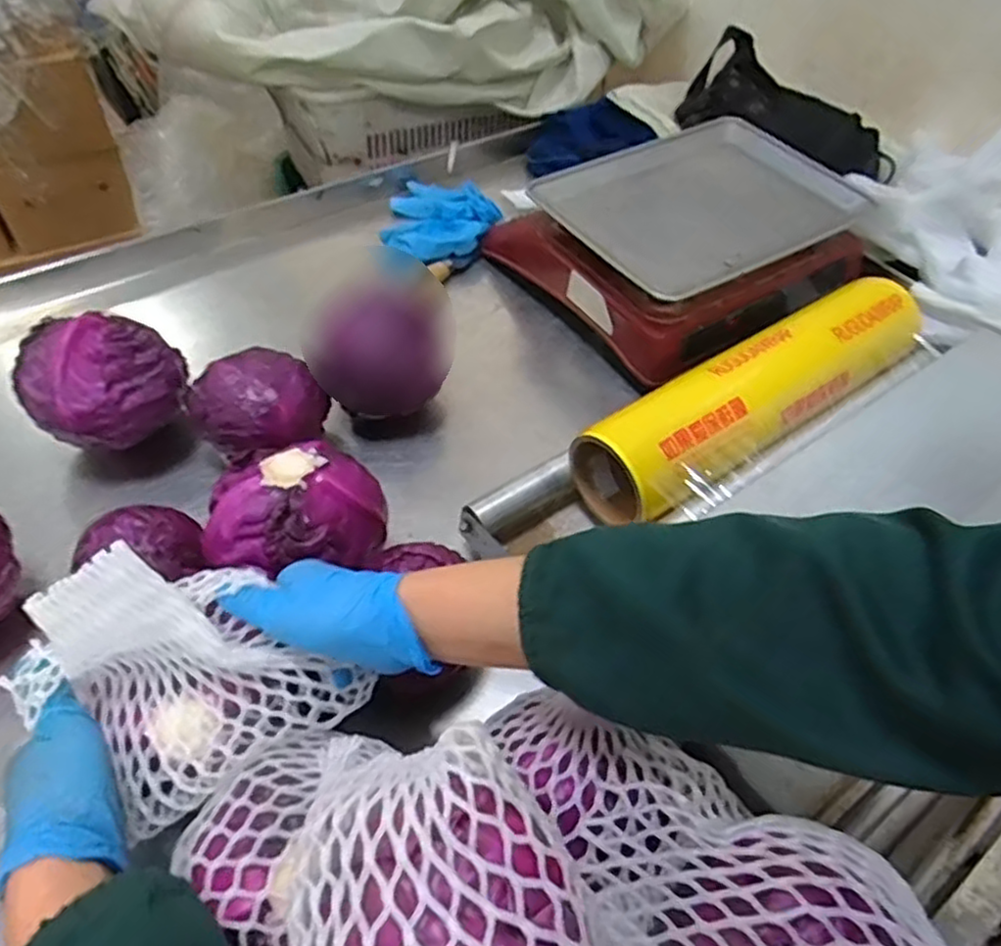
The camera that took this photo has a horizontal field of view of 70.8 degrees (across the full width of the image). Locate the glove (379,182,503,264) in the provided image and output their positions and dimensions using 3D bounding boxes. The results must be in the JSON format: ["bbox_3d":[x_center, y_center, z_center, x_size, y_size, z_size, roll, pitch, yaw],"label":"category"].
[{"bbox_3d":[-0.092,-0.326,0.896,0.142,0.040,0.141,2,51,-2],"label":"glove"}]

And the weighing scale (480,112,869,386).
[{"bbox_3d":[0.216,-0.288,0.838,0.362,0.117,0.303,-29,58,-24],"label":"weighing scale"}]

